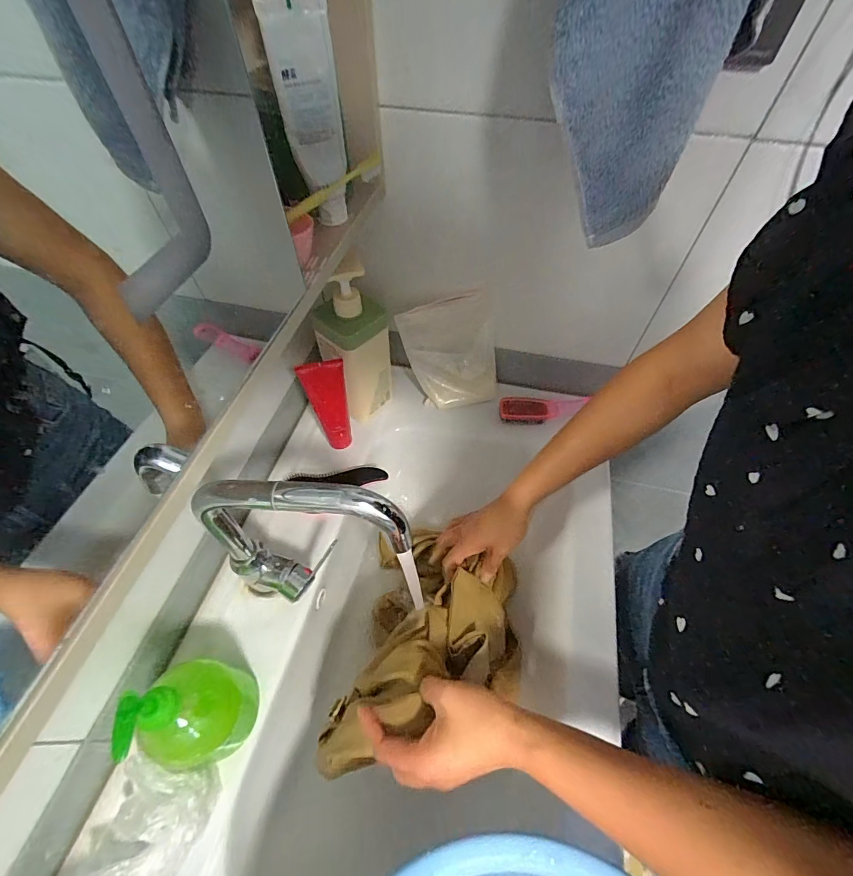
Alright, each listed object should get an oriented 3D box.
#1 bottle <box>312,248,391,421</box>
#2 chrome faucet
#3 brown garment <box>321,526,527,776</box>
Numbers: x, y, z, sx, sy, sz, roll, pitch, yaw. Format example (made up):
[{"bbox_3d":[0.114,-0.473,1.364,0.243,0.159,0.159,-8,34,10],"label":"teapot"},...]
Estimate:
[{"bbox_3d":[-0.097,-0.125,0.565,0.099,0.221,0.056,-28,60,-20],"label":"bottle"},{"bbox_3d":[-0.111,0.107,0.391,0.189,0.203,0.042,5,54,2],"label":"chrome faucet"},{"bbox_3d":[0.017,0.236,0.482,0.190,0.181,0.272,15,55,9],"label":"brown garment"}]

